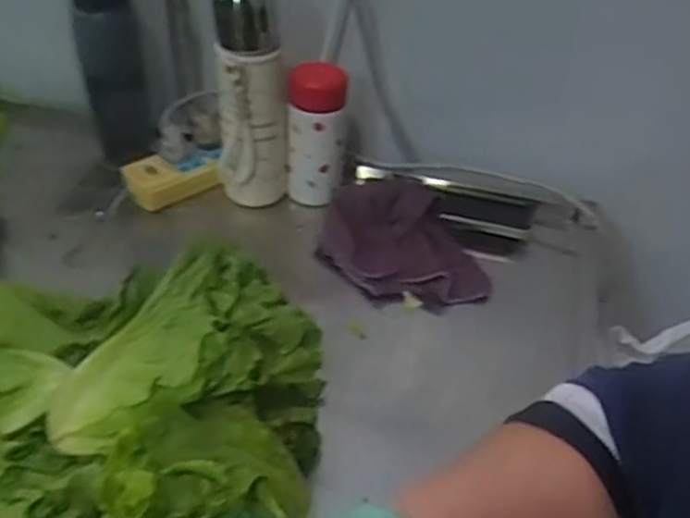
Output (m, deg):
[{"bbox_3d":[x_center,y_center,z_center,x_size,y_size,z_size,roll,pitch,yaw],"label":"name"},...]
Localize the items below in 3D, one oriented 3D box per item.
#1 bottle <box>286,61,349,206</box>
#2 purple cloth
[{"bbox_3d":[-0.032,-0.146,0.802,0.065,0.157,0.056,4,39,0],"label":"bottle"},{"bbox_3d":[0.054,-0.013,0.750,0.145,0.031,0.170,-17,60,-12],"label":"purple cloth"}]

